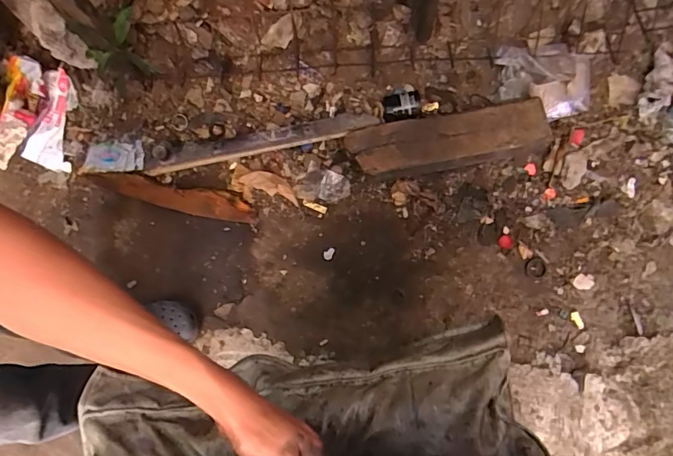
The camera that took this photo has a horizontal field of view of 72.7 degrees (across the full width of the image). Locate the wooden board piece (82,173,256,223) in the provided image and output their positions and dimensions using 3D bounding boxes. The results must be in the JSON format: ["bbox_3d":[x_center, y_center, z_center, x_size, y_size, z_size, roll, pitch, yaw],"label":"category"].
[{"bbox_3d":[-0.399,-0.077,1.109,0.403,0.020,0.066,12,96,-1],"label":"wooden board piece"}]

